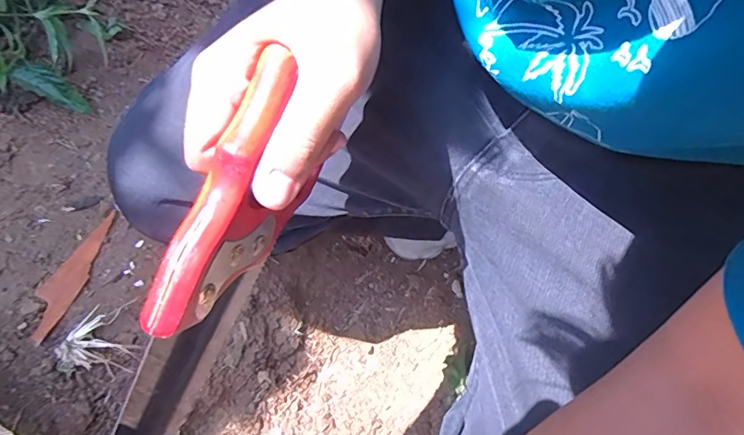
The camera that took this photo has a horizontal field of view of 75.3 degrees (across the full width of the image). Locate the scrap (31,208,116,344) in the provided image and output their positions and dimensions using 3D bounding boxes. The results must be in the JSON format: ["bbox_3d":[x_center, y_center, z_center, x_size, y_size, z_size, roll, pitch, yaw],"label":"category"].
[{"bbox_3d":[-0.296,0.052,0.480,0.030,0.006,0.147,26,49,-15],"label":"scrap"}]

